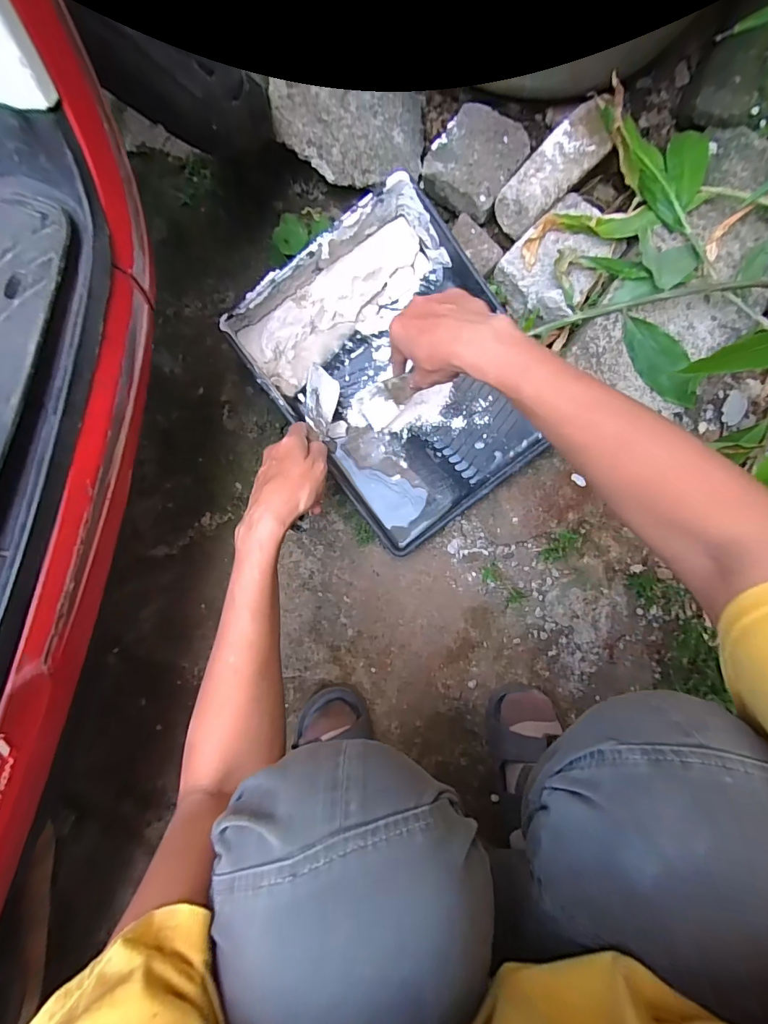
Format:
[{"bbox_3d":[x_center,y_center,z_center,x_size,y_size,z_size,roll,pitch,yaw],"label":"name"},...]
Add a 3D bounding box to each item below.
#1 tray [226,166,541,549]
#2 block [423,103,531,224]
[{"bbox_3d":[0.018,-0.161,0.522,0.273,0.096,0.348,-36,89,-3],"label":"tray"},{"bbox_3d":[0.121,-0.464,0.560,0.106,0.037,0.122,33,87,0],"label":"block"}]

